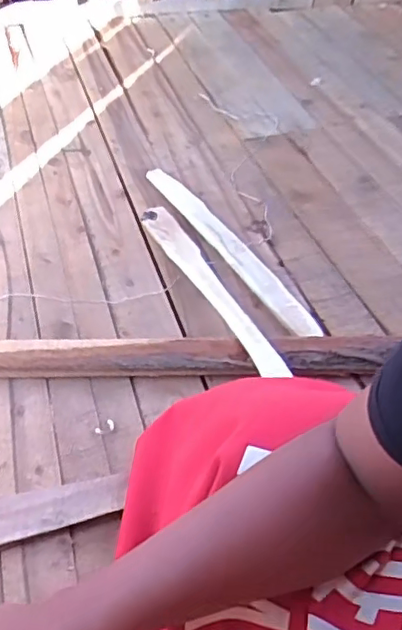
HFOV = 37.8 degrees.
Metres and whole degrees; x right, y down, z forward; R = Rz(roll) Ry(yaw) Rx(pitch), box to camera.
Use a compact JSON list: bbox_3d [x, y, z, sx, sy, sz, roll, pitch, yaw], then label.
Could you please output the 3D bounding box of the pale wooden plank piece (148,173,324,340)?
[{"bbox_3d":[0.042,-0.116,0.930,0.047,0.017,0.468,-23,50,-22],"label":"pale wooden plank piece"}]

